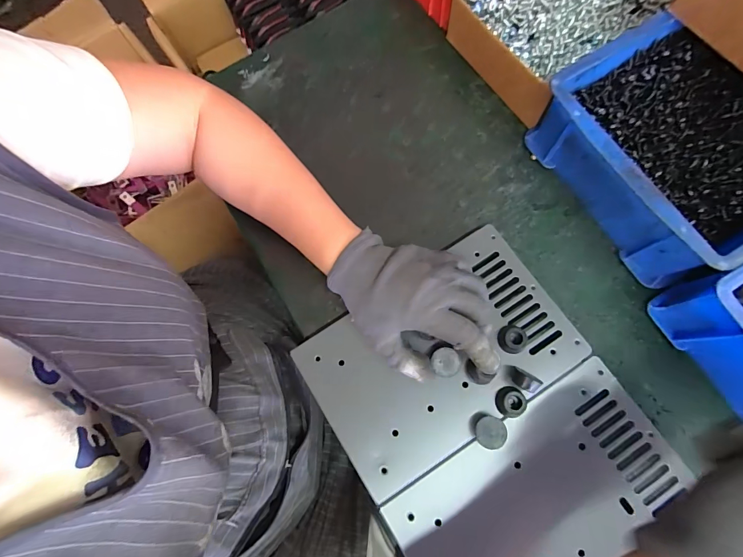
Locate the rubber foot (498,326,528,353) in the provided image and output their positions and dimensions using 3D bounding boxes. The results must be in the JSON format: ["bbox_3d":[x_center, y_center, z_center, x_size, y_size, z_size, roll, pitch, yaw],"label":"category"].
[{"bbox_3d":[0.125,0.054,0.319,0.022,0.013,0.022,16,77,8],"label":"rubber foot"}]

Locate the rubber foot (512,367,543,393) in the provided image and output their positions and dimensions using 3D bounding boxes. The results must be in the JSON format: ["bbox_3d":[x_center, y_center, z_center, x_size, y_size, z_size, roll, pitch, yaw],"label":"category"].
[{"bbox_3d":[0.128,0.087,0.307,0.022,0.021,0.014,31,79,11],"label":"rubber foot"}]

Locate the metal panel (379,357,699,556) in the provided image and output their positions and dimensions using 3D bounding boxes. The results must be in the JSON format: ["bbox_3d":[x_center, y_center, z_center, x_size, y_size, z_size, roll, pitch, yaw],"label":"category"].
[{"bbox_3d":[0.133,0.177,0.291,0.223,0.013,0.118,-31,76,-9],"label":"metal panel"}]

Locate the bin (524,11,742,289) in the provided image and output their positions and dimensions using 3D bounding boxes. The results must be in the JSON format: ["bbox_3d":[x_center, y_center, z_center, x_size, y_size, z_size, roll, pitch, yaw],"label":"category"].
[{"bbox_3d":[0.275,-0.115,0.338,0.170,0.088,0.206,-32,75,-8],"label":"bin"}]

